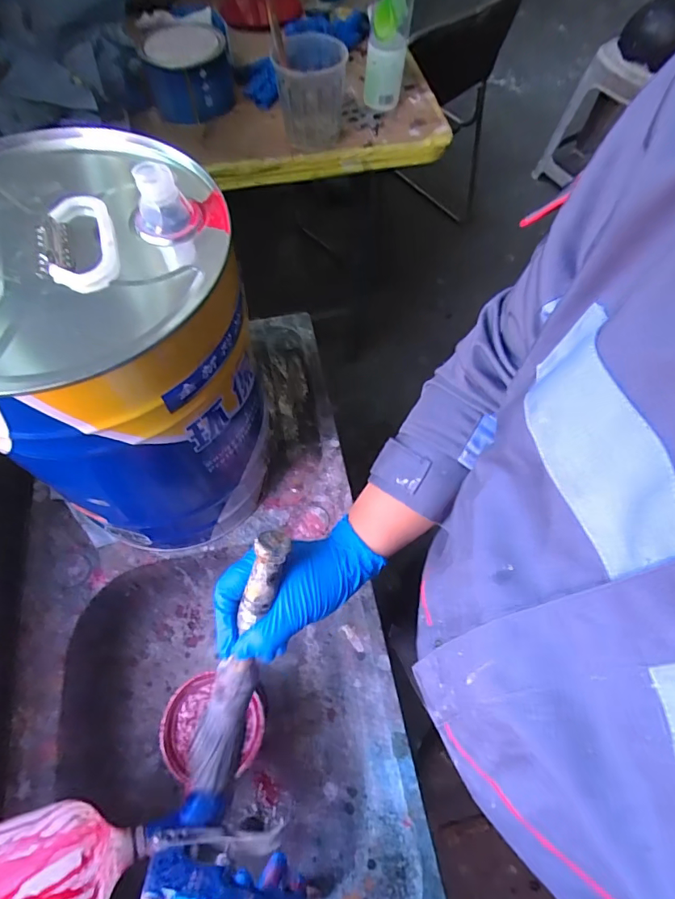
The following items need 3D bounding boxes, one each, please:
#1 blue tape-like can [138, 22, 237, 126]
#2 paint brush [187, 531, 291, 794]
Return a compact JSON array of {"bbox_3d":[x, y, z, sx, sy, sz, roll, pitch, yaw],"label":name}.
[{"bbox_3d":[-0.259,-0.660,0.828,0.144,0.101,0.141,-7,65,-3],"label":"blue tape-like can"},{"bbox_3d":[-0.079,0.174,0.371,0.038,0.029,0.236,20,108,10],"label":"paint brush"}]

